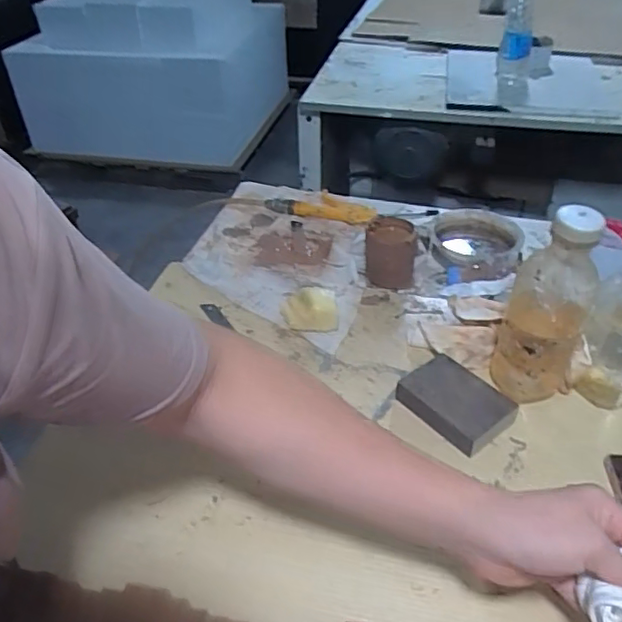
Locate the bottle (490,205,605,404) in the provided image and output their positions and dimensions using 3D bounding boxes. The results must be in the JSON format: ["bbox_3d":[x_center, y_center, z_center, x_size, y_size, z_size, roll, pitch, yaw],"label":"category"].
[{"bbox_3d":[0.222,0.003,0.551,0.074,0.210,0.063,14,43,17],"label":"bottle"}]

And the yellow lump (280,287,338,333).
[{"bbox_3d":[-0.002,-0.001,0.700,0.069,0.045,0.049,2,41,3],"label":"yellow lump"}]

